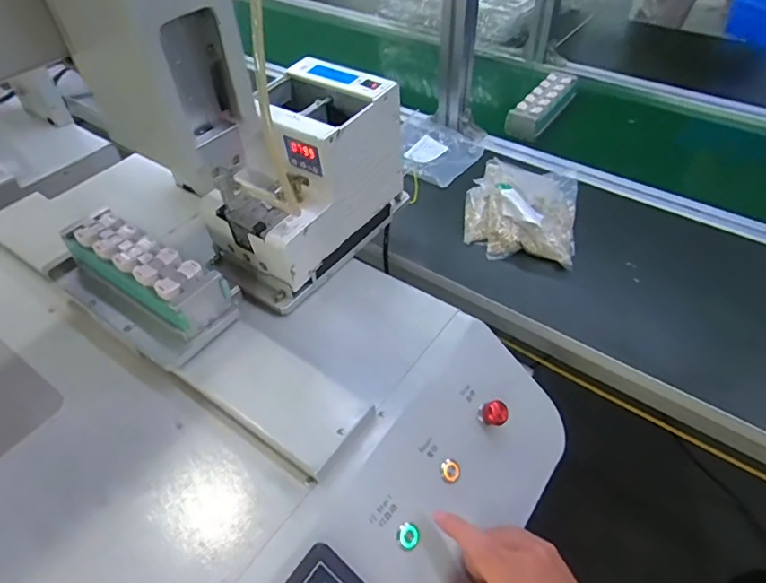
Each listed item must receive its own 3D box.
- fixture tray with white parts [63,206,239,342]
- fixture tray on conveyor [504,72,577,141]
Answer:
[{"bbox_3d":[-0.239,-0.022,0.506,0.193,0.045,0.061,27,54,25],"label":"fixture tray with white parts"},{"bbox_3d":[0.291,-0.343,0.929,0.060,0.041,0.195,25,53,24],"label":"fixture tray on conveyor"}]

